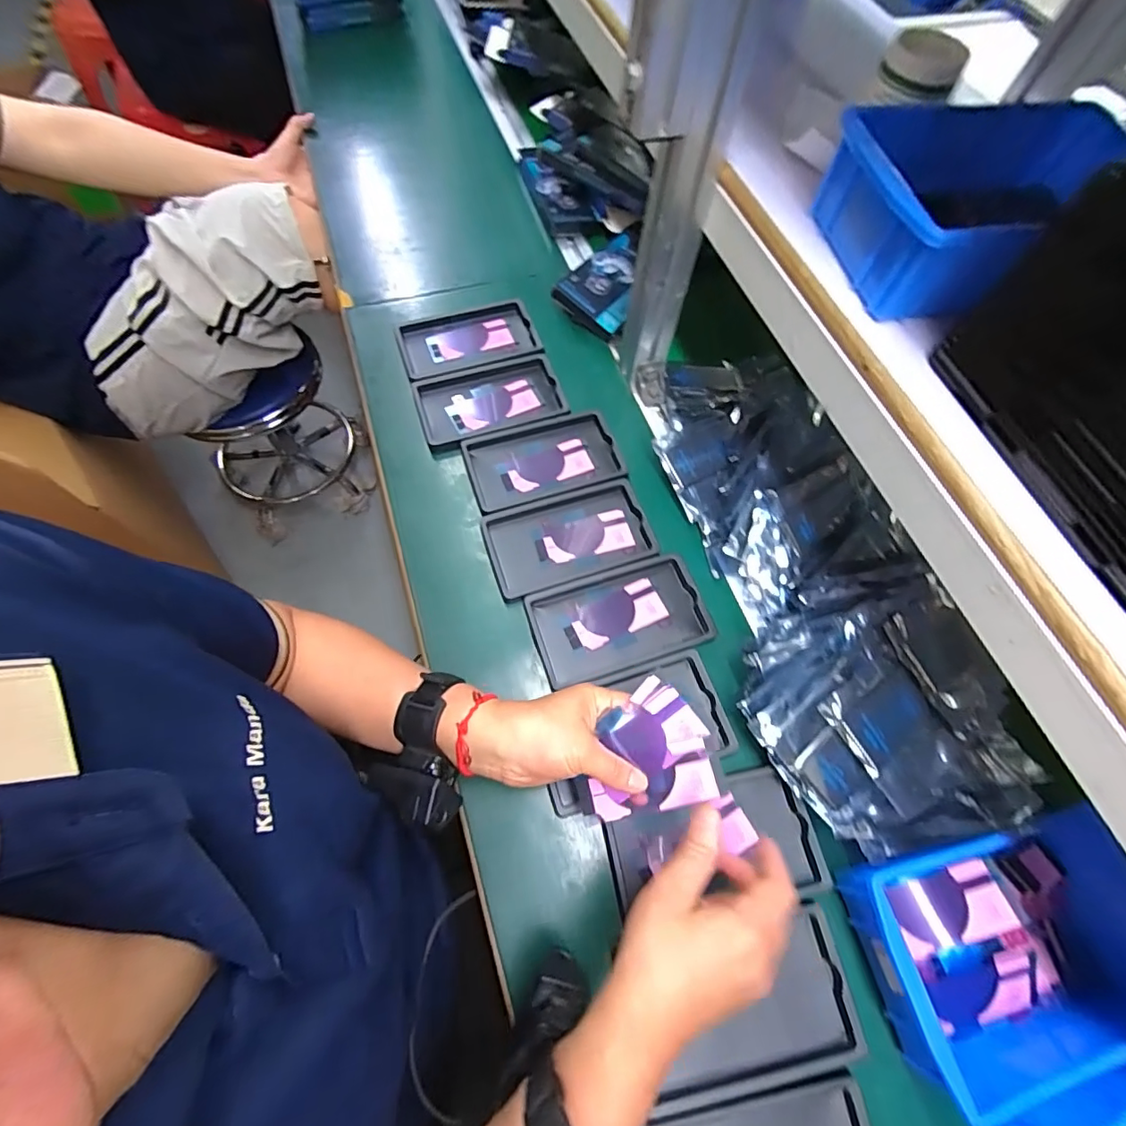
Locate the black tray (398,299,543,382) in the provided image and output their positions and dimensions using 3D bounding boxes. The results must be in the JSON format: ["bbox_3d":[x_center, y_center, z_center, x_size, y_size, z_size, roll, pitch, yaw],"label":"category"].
[{"bbox_3d":[-0.114,-0.269,0.626,0.158,0.013,0.097,-17,67,-7],"label":"black tray"}]

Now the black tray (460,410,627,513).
[{"bbox_3d":[-0.020,-0.112,0.557,0.160,0.011,0.095,-17,67,-7],"label":"black tray"}]

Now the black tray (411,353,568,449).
[{"bbox_3d":[-0.082,-0.187,0.589,0.161,0.015,0.098,-19,68,-8],"label":"black tray"}]

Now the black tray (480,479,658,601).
[{"bbox_3d":[0.007,-0.026,0.522,0.160,0.015,0.094,-19,68,-8],"label":"black tray"}]

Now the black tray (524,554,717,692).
[{"bbox_3d":[0.053,0.052,0.486,0.159,0.010,0.092,-16,67,-7],"label":"black tray"}]

